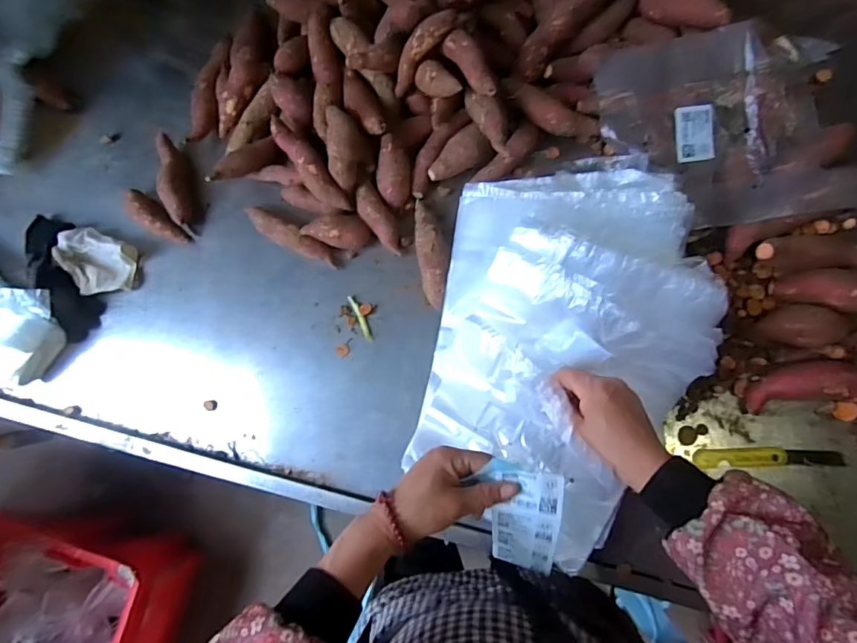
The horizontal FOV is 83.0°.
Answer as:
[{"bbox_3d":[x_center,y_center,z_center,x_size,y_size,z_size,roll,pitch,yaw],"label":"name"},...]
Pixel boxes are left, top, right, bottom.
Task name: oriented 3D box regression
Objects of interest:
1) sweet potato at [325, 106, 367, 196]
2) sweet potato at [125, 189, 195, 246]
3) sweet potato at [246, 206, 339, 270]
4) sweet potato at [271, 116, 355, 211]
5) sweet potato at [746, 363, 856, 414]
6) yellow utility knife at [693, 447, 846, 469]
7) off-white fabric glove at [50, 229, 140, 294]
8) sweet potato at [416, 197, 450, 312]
[{"bbox_3d":[-0.098,-0.207,0.581,0.041,0.038,0.096,-6,80,6],"label":"sweet potato"},{"bbox_3d":[-0.357,-0.135,0.635,0.097,0.031,0.037,32,86,11],"label":"sweet potato"},{"bbox_3d":[-0.174,-0.106,0.606,0.132,0.035,0.031,32,86,11],"label":"sweet potato"},{"bbox_3d":[-0.147,-0.192,0.588,0.032,0.029,0.136,-34,78,0],"label":"sweet potato"},{"bbox_3d":[0.407,0.067,0.500,0.137,0.044,0.049,-6,80,6],"label":"sweet potato"},{"bbox_3d":[0.361,0.145,0.516,0.144,0.011,0.019,-3,80,6],"label":"yellow utility knife"},{"bbox_3d":[-0.434,-0.074,0.632,0.102,0.037,0.081,23,84,10],"label":"off-white fabric glove"},{"bbox_3d":[0.006,-0.085,0.584,0.037,0.031,0.135,-10,80,5],"label":"sweet potato"}]

